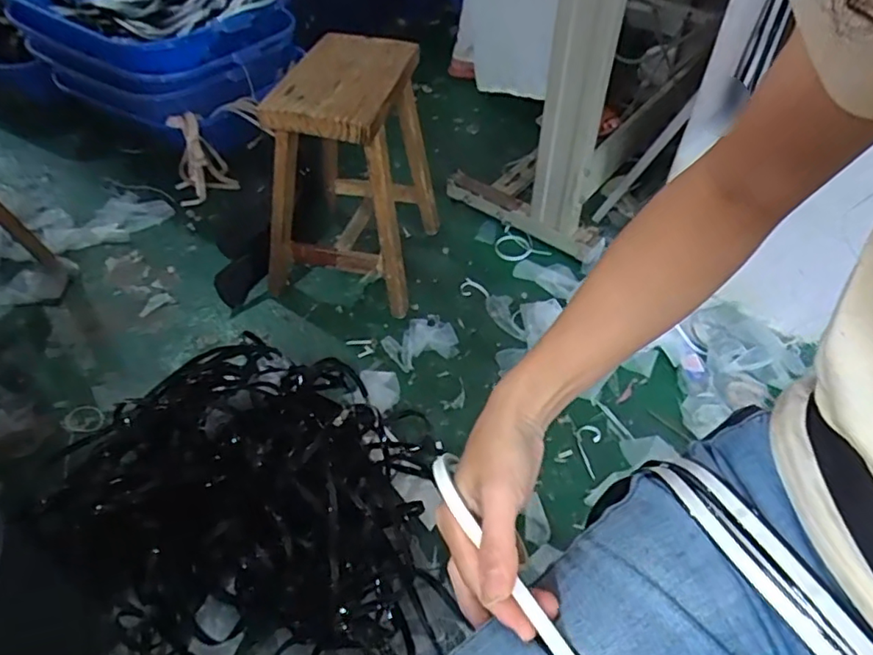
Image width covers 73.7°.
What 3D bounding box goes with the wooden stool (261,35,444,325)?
[{"bbox_3d":[-0.174,-0.310,1.195,0.283,0.457,0.308,11,50,10],"label":"wooden stool"}]

